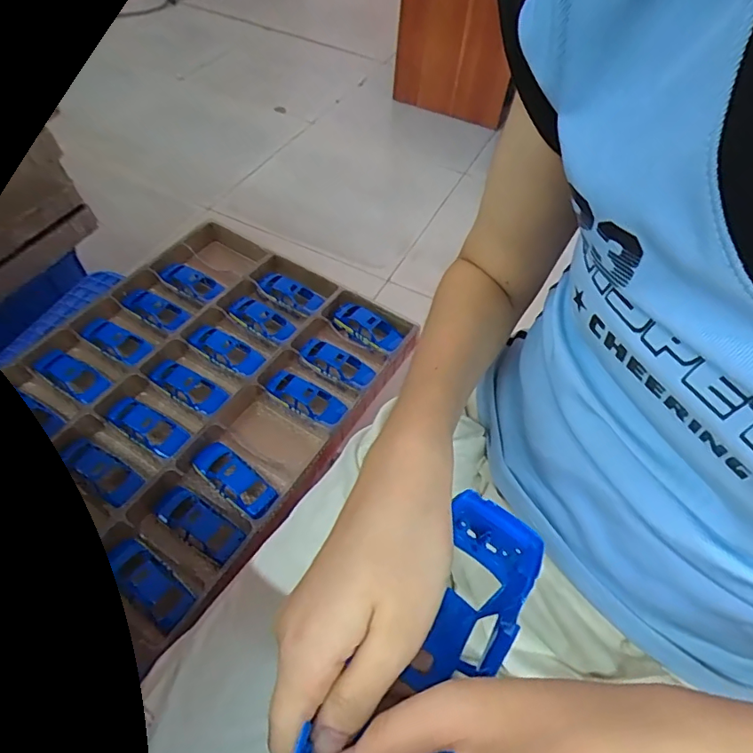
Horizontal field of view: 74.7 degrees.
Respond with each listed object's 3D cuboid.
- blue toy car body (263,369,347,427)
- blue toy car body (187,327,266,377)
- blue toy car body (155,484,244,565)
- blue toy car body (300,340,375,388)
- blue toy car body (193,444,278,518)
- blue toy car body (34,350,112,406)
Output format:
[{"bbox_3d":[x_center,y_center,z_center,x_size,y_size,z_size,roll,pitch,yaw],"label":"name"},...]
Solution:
[{"bbox_3d":[-0.105,0.032,0.736,0.123,0.022,0.050,29,57,15],"label":"blue toy car body"},{"bbox_3d":[-0.233,-0.043,0.774,0.112,0.025,0.049,26,56,13],"label":"blue toy car body"},{"bbox_3d":[-0.228,0.182,0.623,0.139,0.032,0.044,22,58,27],"label":"blue toy car body"},{"bbox_3d":[-0.061,-0.022,0.776,0.125,0.030,0.053,29,57,15],"label":"blue toy car body"},{"bbox_3d":[-0.188,0.135,0.655,0.129,0.025,0.050,33,58,18],"label":"blue toy car body"},{"bbox_3d":[-0.445,0.000,0.729,0.114,0.022,0.049,28,57,15],"label":"blue toy car body"}]

